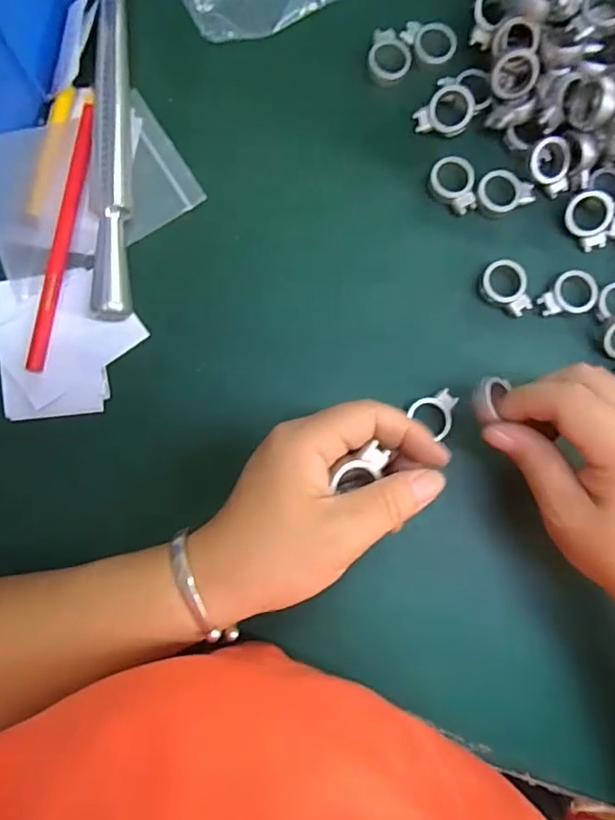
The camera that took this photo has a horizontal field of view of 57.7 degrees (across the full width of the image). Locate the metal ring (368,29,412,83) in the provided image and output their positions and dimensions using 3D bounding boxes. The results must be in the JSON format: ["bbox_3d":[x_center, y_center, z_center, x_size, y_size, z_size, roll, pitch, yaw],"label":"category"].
[{"bbox_3d":[0.049,-0.213,0.335,0.025,0.005,0.032,2,87,2],"label":"metal ring"}]

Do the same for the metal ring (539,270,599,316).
[{"bbox_3d":[0.154,-0.068,0.330,0.034,0.005,0.025,-22,87,1],"label":"metal ring"}]

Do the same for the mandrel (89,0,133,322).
[{"bbox_3d":[-0.113,-0.168,0.320,0.020,0.021,0.235,-3,87,2],"label":"mandrel"}]

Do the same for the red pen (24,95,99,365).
[{"bbox_3d":[-0.138,-0.104,0.318,0.011,0.013,0.164,10,87,2],"label":"red pen"}]

